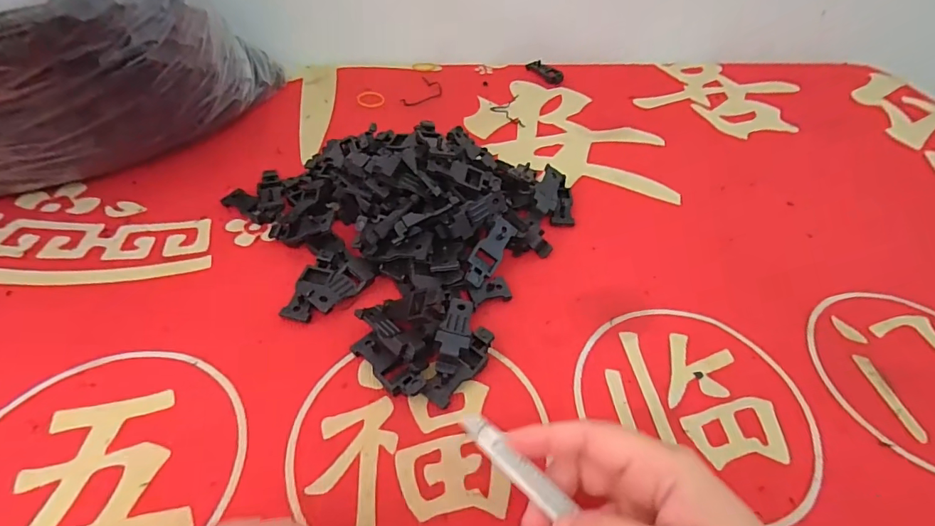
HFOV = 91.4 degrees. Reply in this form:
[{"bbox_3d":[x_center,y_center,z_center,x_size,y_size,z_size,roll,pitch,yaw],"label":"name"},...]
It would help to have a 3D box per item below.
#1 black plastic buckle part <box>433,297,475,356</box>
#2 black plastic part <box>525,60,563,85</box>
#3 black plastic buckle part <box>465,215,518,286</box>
[{"bbox_3d":[-0.007,0.041,0.289,0.020,0.007,0.048,10,32,5],"label":"black plastic buckle part"},{"bbox_3d":[0.096,-0.238,0.565,0.023,0.013,0.052,-27,55,-26],"label":"black plastic part"},{"bbox_3d":[0.016,-0.007,0.331,0.020,0.004,0.053,34,73,-6],"label":"black plastic buckle part"}]

